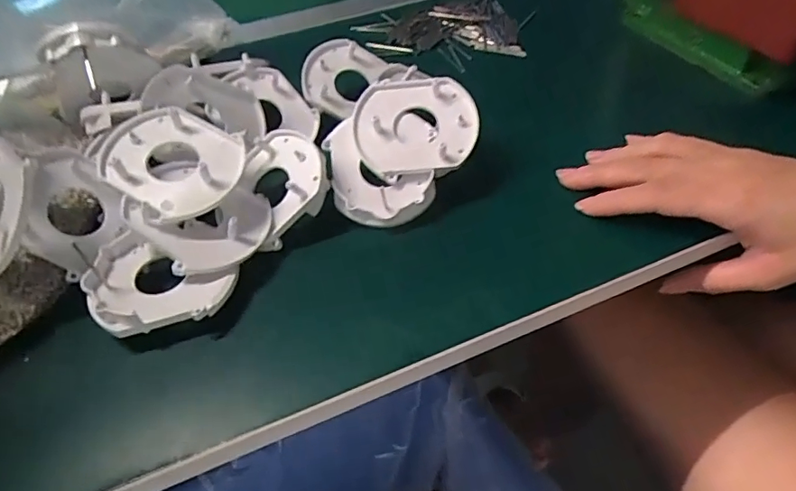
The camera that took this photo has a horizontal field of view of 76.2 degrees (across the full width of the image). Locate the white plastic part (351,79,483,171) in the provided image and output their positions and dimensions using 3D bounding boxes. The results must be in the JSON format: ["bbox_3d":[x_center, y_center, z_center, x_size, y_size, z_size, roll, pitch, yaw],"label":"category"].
[{"bbox_3d":[0.010,-0.068,0.291,0.067,0.012,0.058,-5,74,1],"label":"white plastic part"}]

